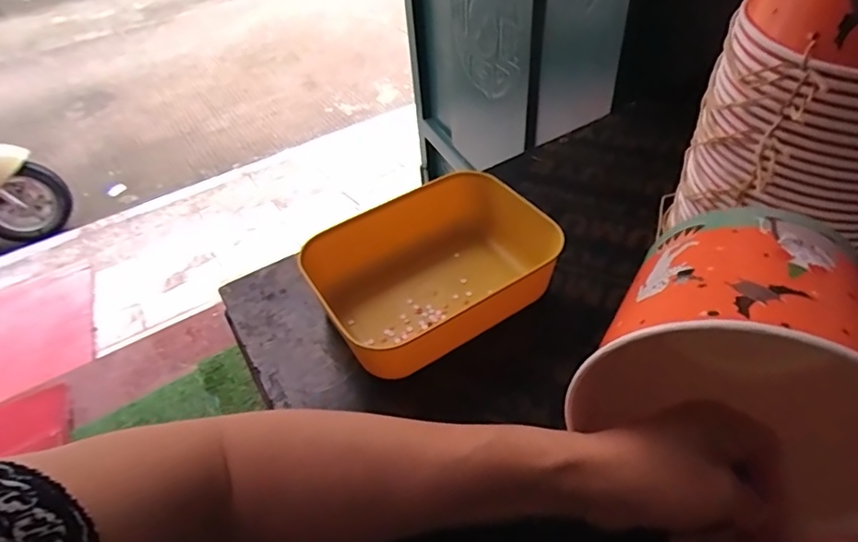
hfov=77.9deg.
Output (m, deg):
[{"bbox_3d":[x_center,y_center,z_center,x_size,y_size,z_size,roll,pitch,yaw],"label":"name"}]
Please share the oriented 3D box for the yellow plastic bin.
[{"bbox_3d":[0.005,0.000,0.437,0.184,0.057,0.142,-28,49,-19],"label":"yellow plastic bin"}]

